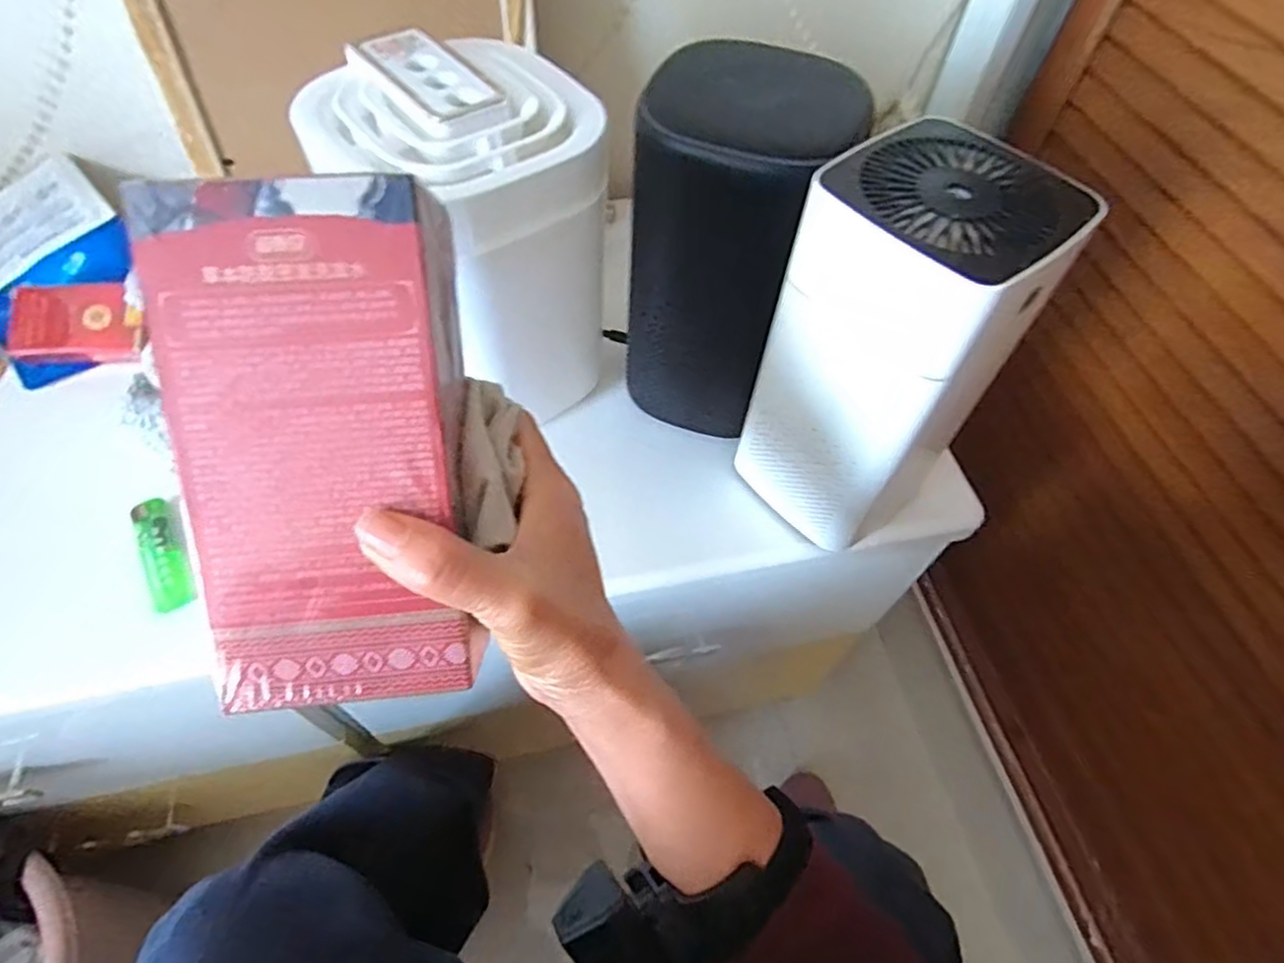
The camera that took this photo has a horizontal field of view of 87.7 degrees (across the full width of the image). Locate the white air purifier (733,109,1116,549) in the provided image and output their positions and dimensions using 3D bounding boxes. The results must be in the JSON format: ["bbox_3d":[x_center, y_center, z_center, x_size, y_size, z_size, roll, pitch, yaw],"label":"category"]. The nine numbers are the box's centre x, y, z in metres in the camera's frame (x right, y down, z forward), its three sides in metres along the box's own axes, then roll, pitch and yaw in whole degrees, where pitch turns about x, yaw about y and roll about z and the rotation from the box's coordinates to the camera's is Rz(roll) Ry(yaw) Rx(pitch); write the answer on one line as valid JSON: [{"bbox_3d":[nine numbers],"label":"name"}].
[{"bbox_3d":[0.129,-0.062,0.369,0.097,0.208,0.101,-37,65,-24],"label":"white air purifier"}]

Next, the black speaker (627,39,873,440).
[{"bbox_3d":[0.053,-0.134,0.400,0.098,0.204,0.093,28,59,15],"label":"black speaker"}]

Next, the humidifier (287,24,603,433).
[{"bbox_3d":[-0.105,-0.139,0.411,0.146,0.192,0.129,39,63,21],"label":"humidifier"}]

